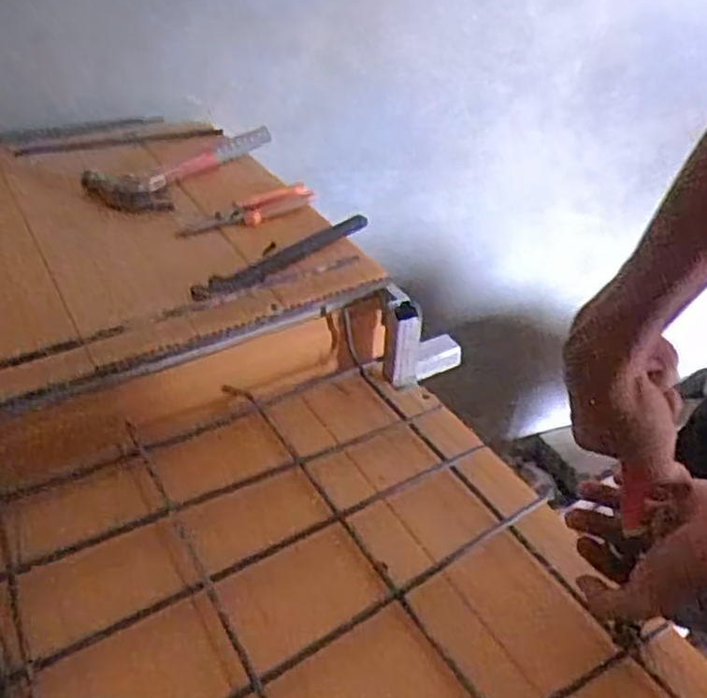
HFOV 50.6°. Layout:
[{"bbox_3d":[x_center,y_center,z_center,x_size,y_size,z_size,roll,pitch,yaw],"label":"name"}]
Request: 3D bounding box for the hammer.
[{"bbox_3d":[-0.234,-0.254,1.031,0.110,0.026,0.265,22,44,26],"label":"hammer"}]

